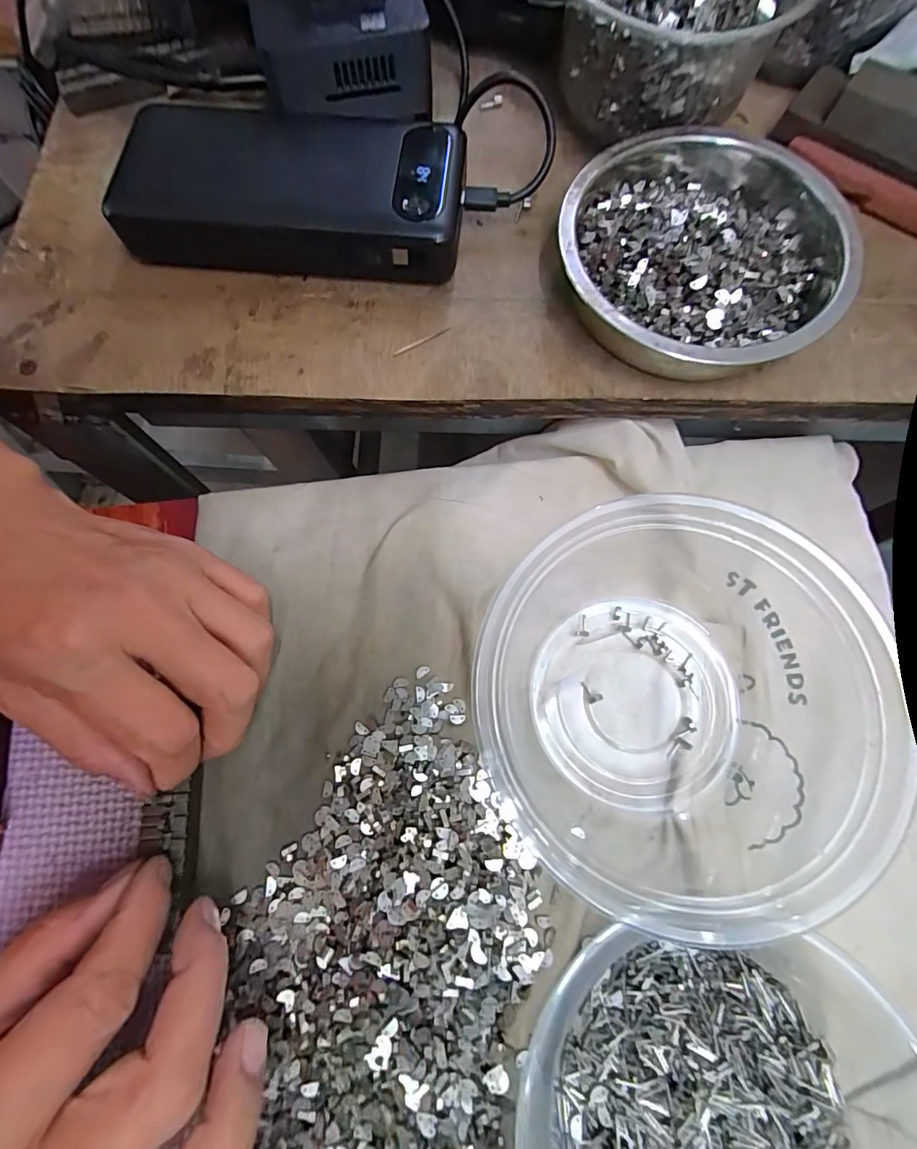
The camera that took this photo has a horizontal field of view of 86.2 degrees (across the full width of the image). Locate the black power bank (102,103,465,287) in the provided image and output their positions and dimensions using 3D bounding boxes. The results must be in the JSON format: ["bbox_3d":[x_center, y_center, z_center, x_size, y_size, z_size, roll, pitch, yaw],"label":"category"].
[{"bbox_3d":[-0.076,-0.179,0.228,0.153,0.027,0.072,5,75,1],"label":"black power bank"}]

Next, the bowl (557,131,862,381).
[{"bbox_3d":[0.109,-0.146,0.214,0.121,0.034,0.135,39,78,9],"label":"bowl"}]

